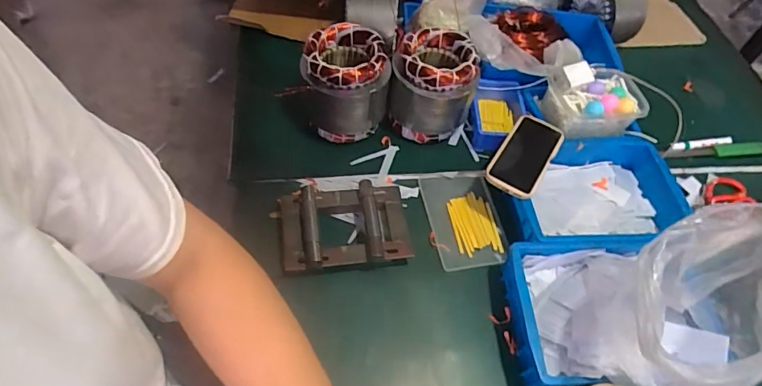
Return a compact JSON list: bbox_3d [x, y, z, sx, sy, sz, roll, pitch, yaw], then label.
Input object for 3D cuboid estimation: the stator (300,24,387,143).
[{"bbox_3d":[-0.063,-0.189,0.843,0.143,0.163,0.133,2,56,-4],"label":"stator"}]

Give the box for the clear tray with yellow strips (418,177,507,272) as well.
[{"bbox_3d":[0.142,0.046,0.810,0.117,0.017,0.174,-8,57,-10],"label":"clear tray with yellow strips"}]

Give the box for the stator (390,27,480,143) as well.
[{"bbox_3d":[0.093,-0.189,0.859,0.144,0.161,0.131,2,56,-4],"label":"stator"}]

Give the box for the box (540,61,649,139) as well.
[{"bbox_3d":[0.390,-0.169,0.862,0.164,0.075,0.114,-3,57,-7],"label":"box"}]

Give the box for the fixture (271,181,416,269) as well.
[{"bbox_3d":[-0.060,0.051,0.758,0.206,0.047,0.142,-6,57,-9],"label":"fixture"}]

